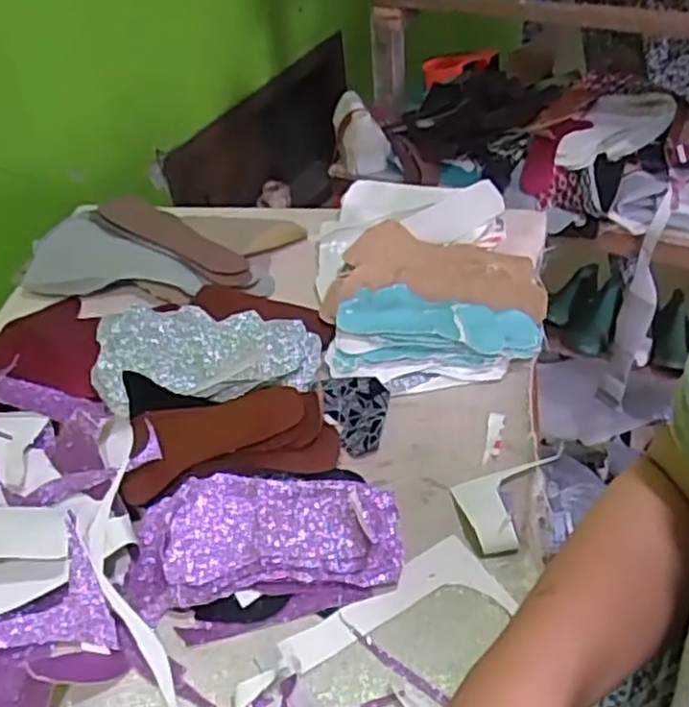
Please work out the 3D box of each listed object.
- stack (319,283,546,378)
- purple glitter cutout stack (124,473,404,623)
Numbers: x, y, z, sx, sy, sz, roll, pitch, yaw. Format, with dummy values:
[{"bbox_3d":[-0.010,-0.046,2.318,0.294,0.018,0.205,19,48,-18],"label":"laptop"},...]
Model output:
[{"bbox_3d":[0.089,-0.027,0.750,0.206,0.041,0.111,-2,43,6],"label":"stack"},{"bbox_3d":[-0.064,0.145,0.591,0.211,0.038,0.112,-8,42,-1],"label":"purple glitter cutout stack"}]

